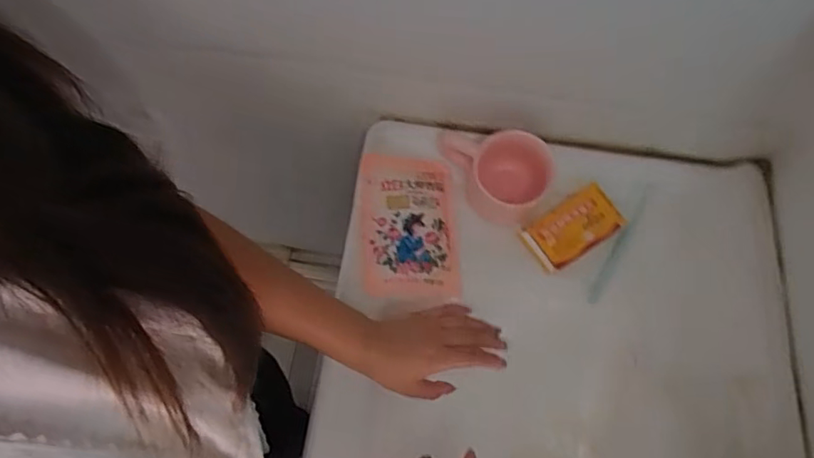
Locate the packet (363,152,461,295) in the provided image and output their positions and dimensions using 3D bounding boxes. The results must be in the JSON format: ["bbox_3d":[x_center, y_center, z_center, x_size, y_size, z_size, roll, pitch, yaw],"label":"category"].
[{"bbox_3d":[0.002,-0.006,0.641,0.106,0.027,0.169,-1,67,-9],"label":"packet"}]

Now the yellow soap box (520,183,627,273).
[{"bbox_3d":[0.189,0.000,0.641,0.107,0.024,0.060,-32,71,-16],"label":"yellow soap box"}]

